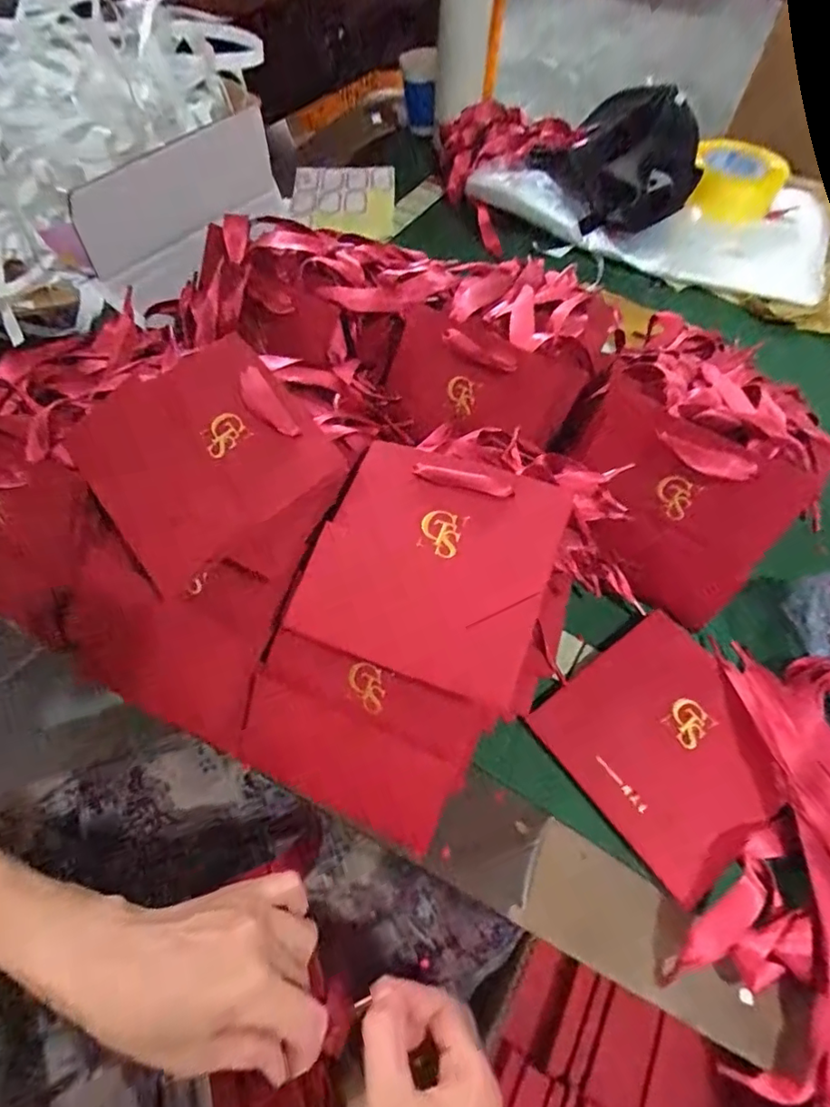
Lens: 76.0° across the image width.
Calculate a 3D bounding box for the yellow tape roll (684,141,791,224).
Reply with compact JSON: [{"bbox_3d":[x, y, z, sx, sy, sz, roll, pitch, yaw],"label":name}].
[{"bbox_3d":[0.408,-0.477,0.691,0.118,0.043,0.122,30,64,13],"label":"yellow tape roll"}]

